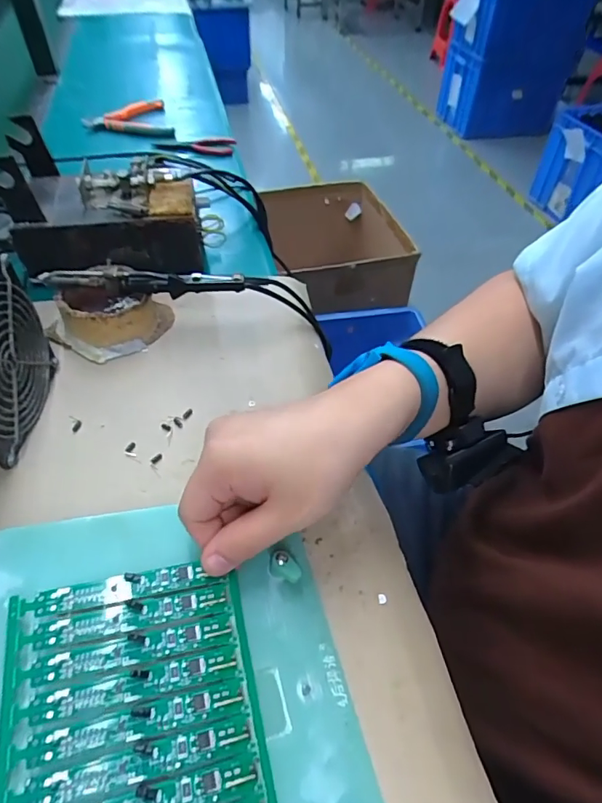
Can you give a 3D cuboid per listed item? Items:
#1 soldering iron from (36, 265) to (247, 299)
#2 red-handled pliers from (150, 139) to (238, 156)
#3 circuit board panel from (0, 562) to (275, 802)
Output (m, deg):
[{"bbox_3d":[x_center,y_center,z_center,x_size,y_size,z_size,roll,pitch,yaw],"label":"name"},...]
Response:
[{"bbox_3d":[-0.146,-0.112,0.448,0.185,0.023,0.021,2,49,0],"label":"soldering iron"},{"bbox_3d":[-0.171,-0.408,0.774,0.127,0.011,0.041,7,49,5],"label":"red-handled pliers"},{"bbox_3d":[-0.079,0.165,0.234,0.118,0.005,0.160,-5,52,-19],"label":"circuit board panel"}]

